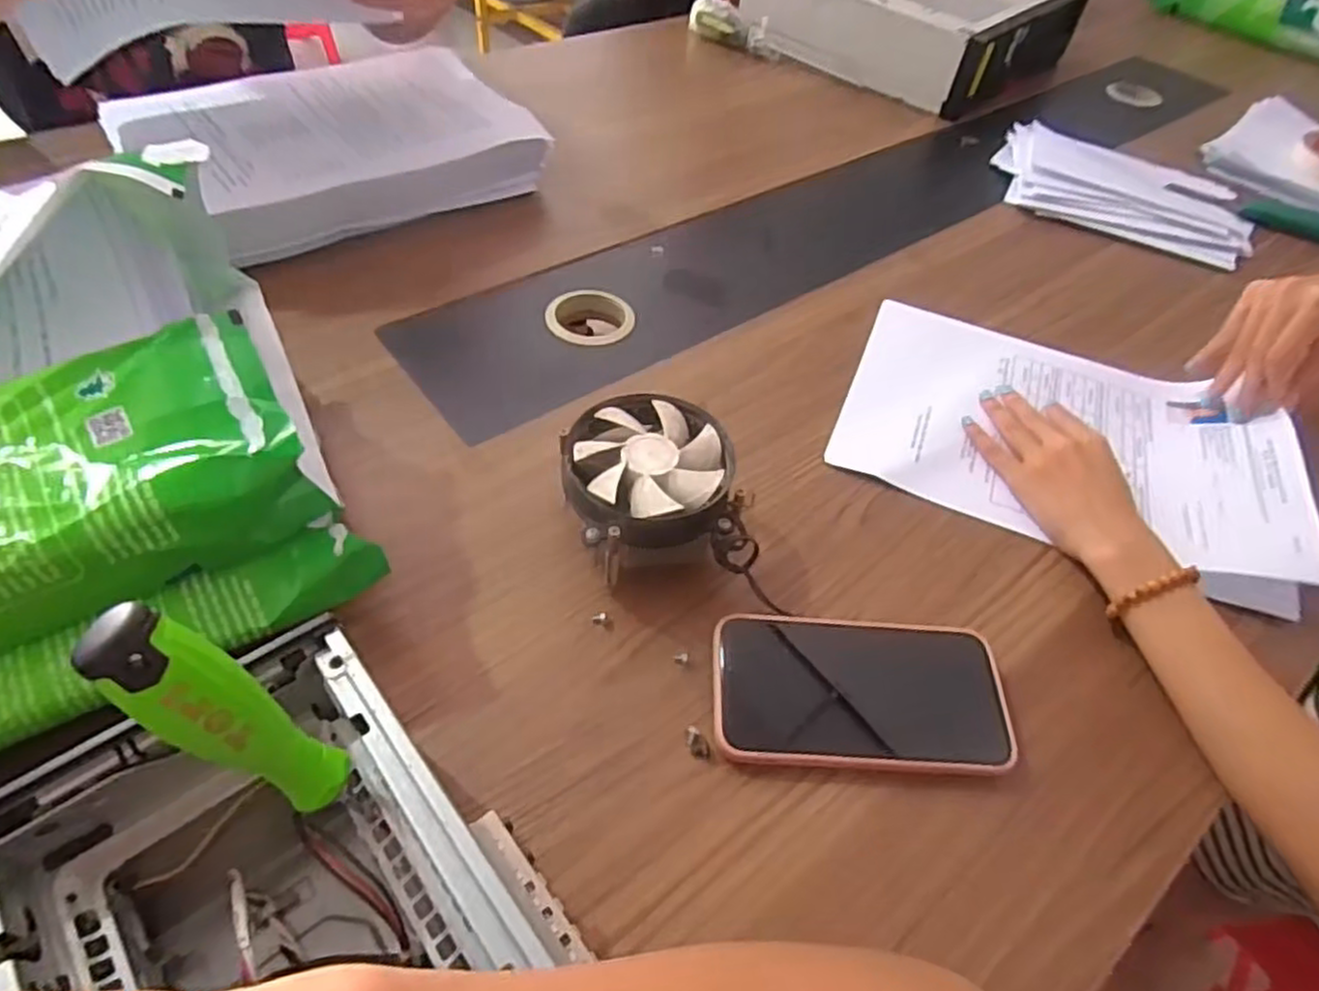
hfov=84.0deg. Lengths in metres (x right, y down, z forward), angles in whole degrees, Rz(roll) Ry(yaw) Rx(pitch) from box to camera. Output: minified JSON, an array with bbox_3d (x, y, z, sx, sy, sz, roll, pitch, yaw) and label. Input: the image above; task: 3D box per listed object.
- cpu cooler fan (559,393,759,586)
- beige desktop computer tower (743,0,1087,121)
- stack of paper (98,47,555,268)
[{"bbox_3d":[-0.005,-0.001,0.428,0.098,0.067,0.101,-5,51,-9],"label":"cpu cooler fan"},{"bbox_3d":[0.345,-0.656,1.009,0.338,0.116,0.383,35,55,22],"label":"beige desktop computer tower"},{"bbox_3d":[-0.282,-0.312,0.658,0.319,0.056,0.223,-31,59,-27],"label":"stack of paper"}]

